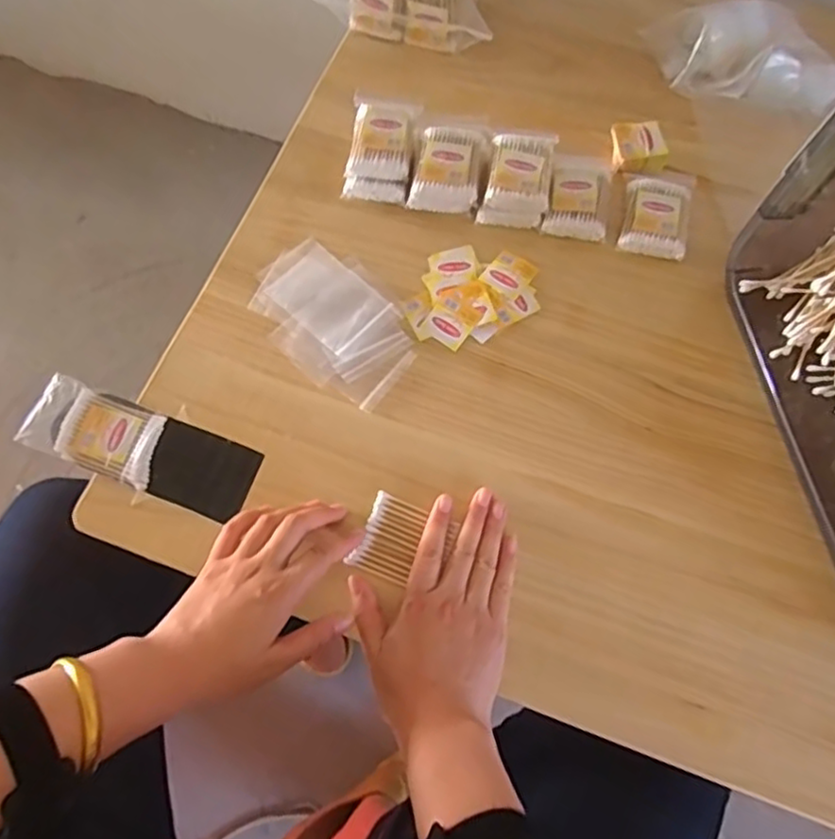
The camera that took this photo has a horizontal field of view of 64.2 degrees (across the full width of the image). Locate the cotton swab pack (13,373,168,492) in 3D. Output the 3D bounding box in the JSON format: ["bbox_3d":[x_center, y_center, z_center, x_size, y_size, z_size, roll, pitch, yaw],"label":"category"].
[{"bbox_3d":[-0.258,0.008,0.536,0.107,0.013,0.062,20,69,7],"label":"cotton swab pack"}]

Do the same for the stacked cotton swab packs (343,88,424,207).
[{"bbox_3d":[-0.034,-0.257,0.626,0.059,0.032,0.100,8,68,2],"label":"stacked cotton swab packs"}]

